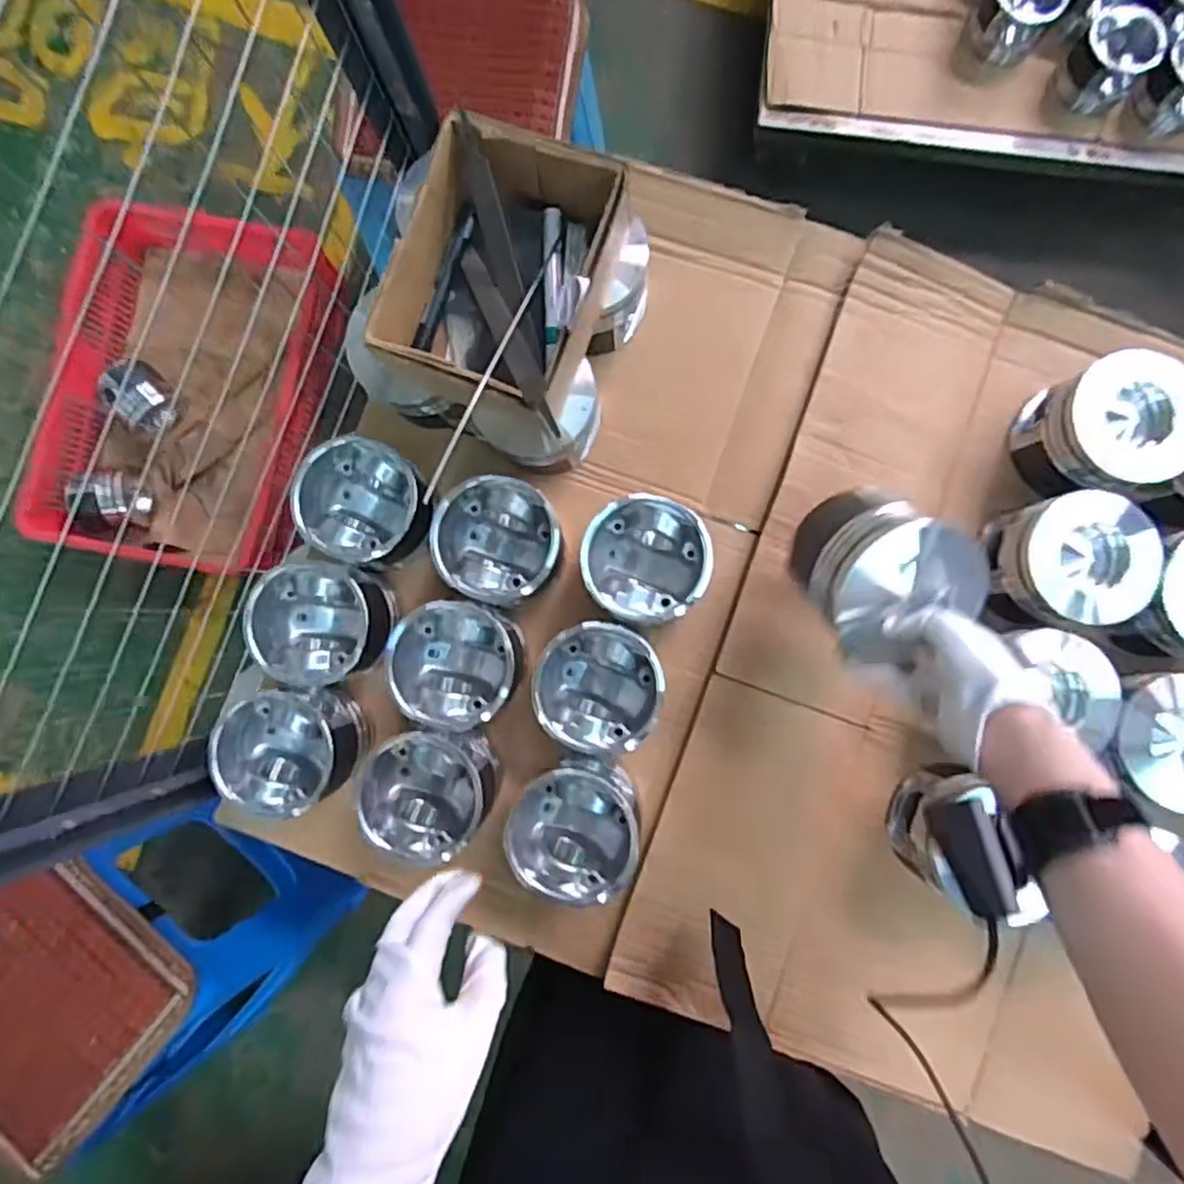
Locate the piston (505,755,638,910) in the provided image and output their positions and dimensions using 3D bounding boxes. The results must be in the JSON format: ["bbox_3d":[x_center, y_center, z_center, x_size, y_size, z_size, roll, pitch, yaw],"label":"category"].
[{"bbox_3d":[-0.014,0.208,0.636,0.112,0.087,0.114,0,85,3],"label":"piston"}]

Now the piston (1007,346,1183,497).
[{"bbox_3d":[0.464,-0.145,0.645,0.130,0.094,0.117,-22,85,1],"label":"piston"}]

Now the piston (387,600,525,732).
[{"bbox_3d":[-0.122,0.067,0.649,0.110,0.078,0.111,0,85,3],"label":"piston"}]

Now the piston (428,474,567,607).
[{"bbox_3d":[-0.083,-0.043,0.640,0.108,0.089,0.106,0,85,3],"label":"piston"}]

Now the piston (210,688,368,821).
[{"bbox_3d":[-0.276,0.145,0.654,0.113,0.078,0.106,0,85,3],"label":"piston"}]

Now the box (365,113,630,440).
[{"bbox_3d":[-0.073,-0.248,0.588,0.152,0.118,0.197,19,87,4],"label":"box"}]

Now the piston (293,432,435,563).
[{"bbox_3d":[-0.205,-0.079,0.647,0.112,0.097,0.107,0,85,3],"label":"piston"}]

